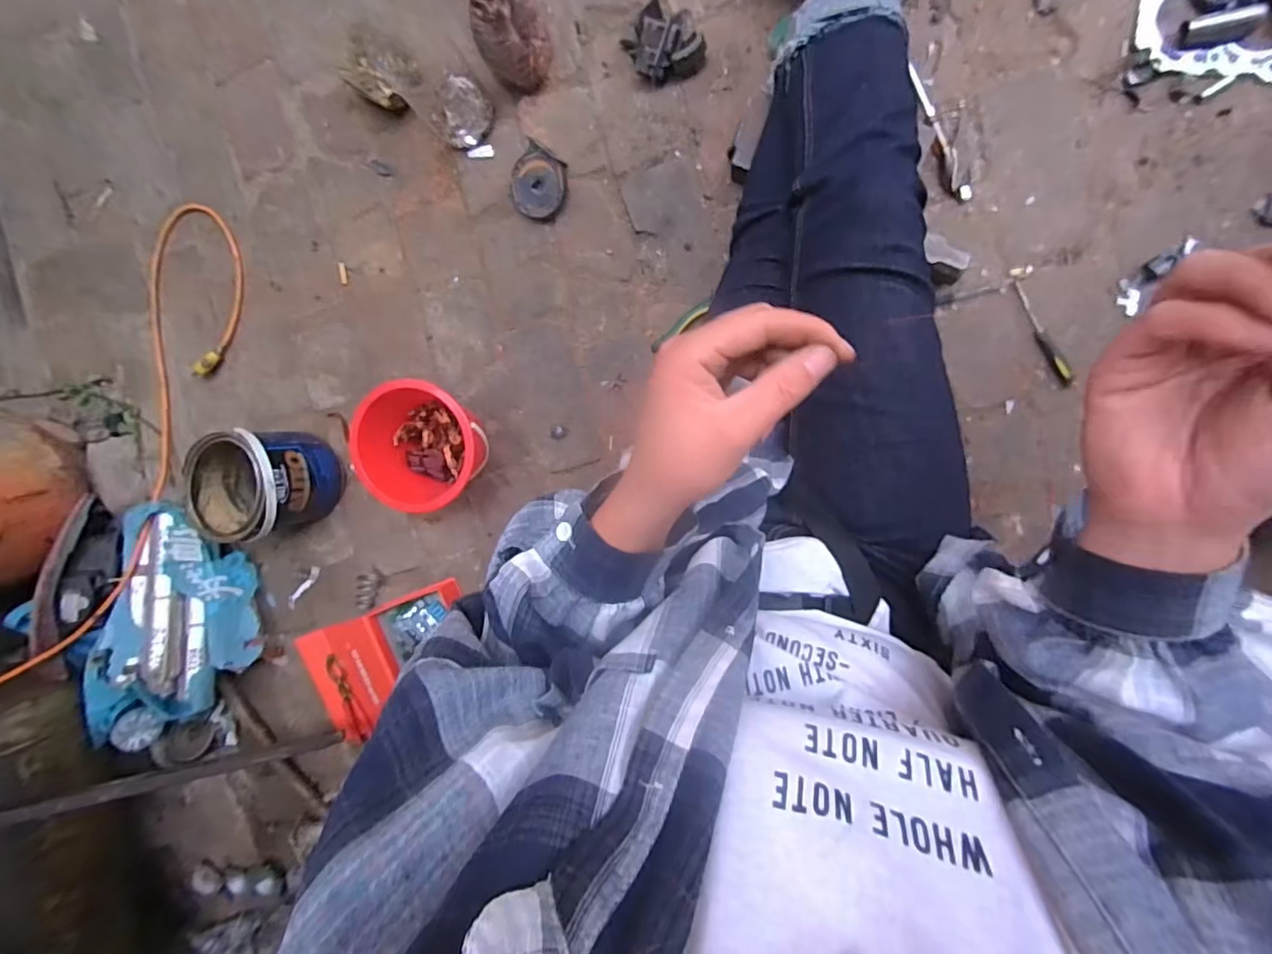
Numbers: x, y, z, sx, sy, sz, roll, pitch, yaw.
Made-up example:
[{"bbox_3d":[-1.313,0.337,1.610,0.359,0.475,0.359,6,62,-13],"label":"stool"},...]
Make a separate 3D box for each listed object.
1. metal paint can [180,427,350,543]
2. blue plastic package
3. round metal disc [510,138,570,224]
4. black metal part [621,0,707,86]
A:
[{"bbox_3d":[-0.590,0.012,0.866,0.165,0.166,0.177,7,98,10],"label":"metal paint can"},{"bbox_3d":[-0.778,0.252,0.927,0.204,0.174,0.380,9,99,8],"label":"blue plastic package"},{"bbox_3d":[-0.141,-0.430,0.792,0.082,0.030,0.097,13,100,7],"label":"round metal disc"},{"bbox_3d":[0.033,-0.577,0.719,0.083,0.051,0.102,-41,90,12],"label":"black metal part"}]

